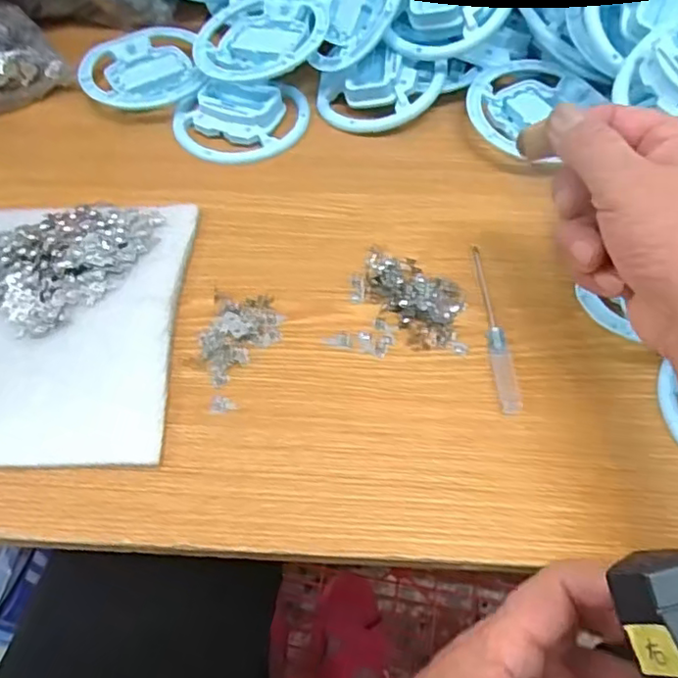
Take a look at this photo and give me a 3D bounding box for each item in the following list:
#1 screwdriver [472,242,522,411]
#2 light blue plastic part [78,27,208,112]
[{"bbox_3d":[0.089,-0.013,0.367,0.012,0.006,0.123,-4,57,-1],"label":"screwdriver"},{"bbox_3d":[-0.161,-0.221,0.499,0.091,0.022,0.089,-1,57,1],"label":"light blue plastic part"}]

